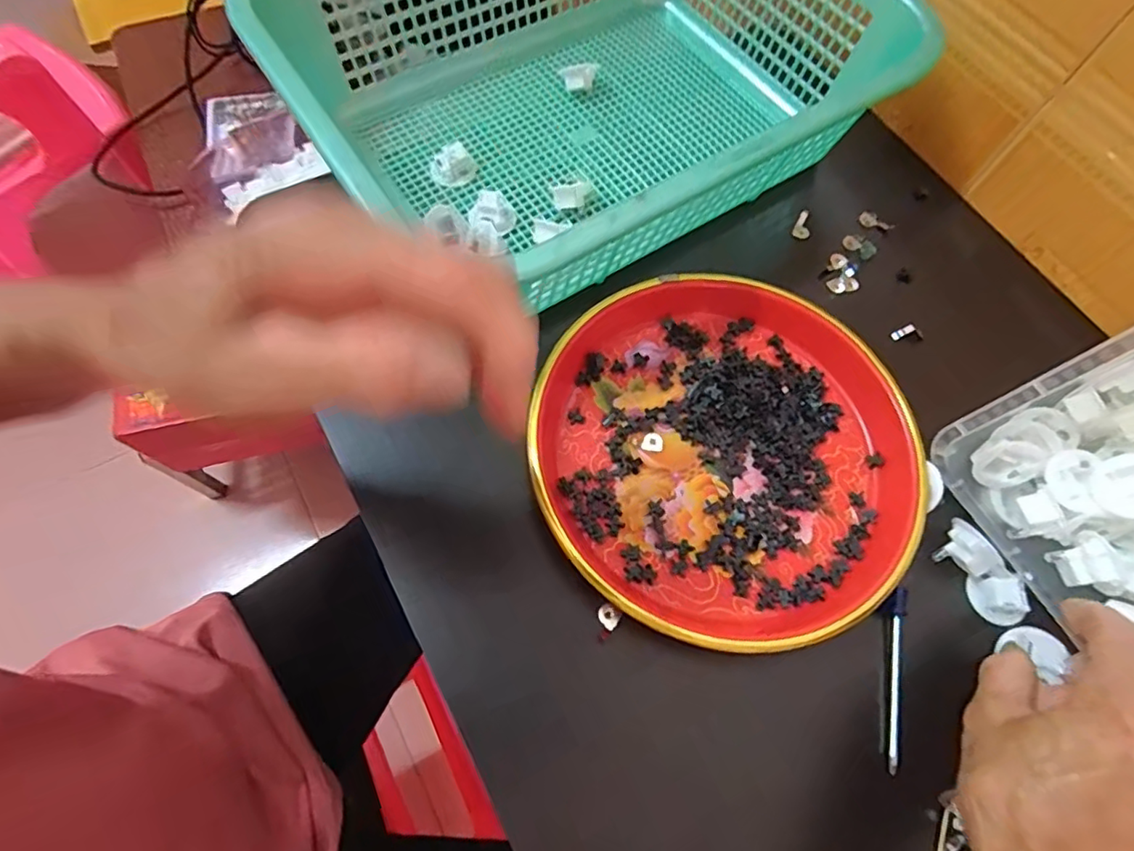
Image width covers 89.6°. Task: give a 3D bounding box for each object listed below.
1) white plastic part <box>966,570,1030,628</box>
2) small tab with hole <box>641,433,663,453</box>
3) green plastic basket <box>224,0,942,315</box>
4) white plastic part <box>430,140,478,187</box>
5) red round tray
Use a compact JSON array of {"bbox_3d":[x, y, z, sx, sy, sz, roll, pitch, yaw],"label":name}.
[{"bbox_3d":[0.239,0.096,0.314,0.026,0.018,0.027,1,68,-2],"label":"white plastic part"},{"bbox_3d":[0.052,0.010,0.343,0.013,0.004,0.012,1,68,-2],"label":"small tab with hole"},{"bbox_3d":[0.014,-0.243,0.390,0.373,0.118,0.309,-36,74,-15],"label":"green plastic basket"},{"bbox_3d":[-0.080,-0.186,0.406,0.030,0.021,0.023,-41,75,-16],"label":"white plastic part"},{"bbox_3d":[0.093,0.010,0.332,0.214,0.025,0.216,1,68,-2],"label":"red round tray"}]

